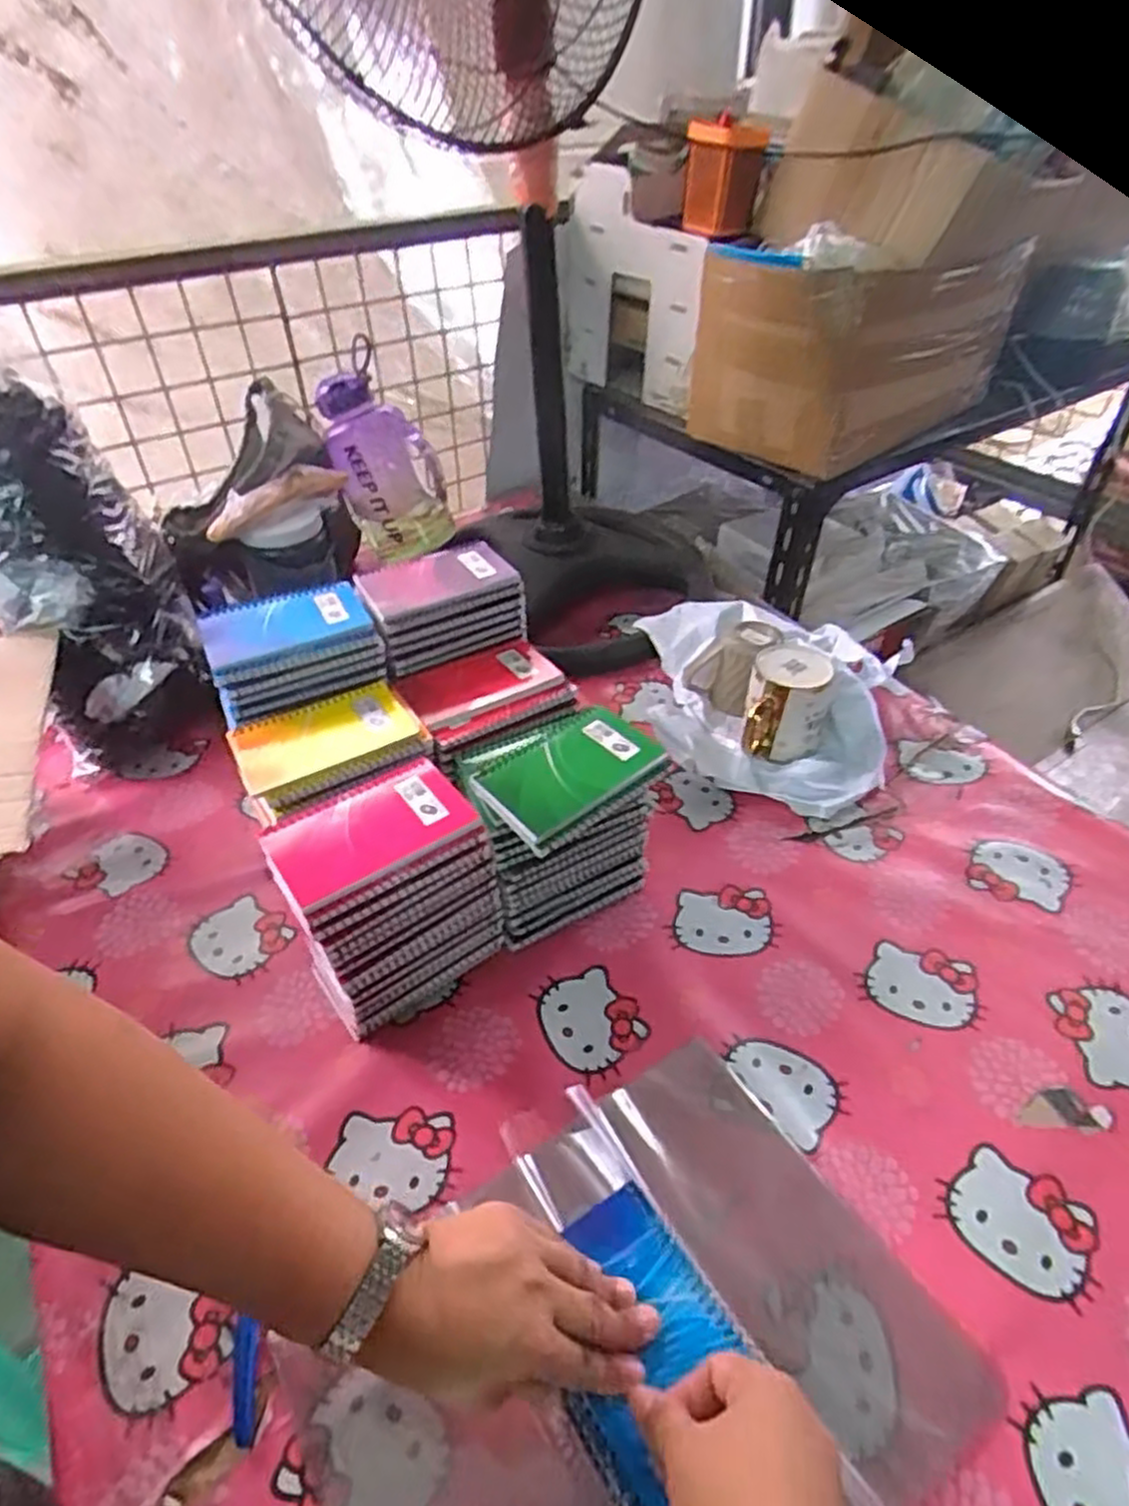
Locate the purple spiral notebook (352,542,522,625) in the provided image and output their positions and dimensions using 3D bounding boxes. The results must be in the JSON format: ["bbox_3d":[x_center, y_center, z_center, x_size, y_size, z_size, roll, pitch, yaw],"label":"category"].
[{"bbox_3d":[-0.120,-0.161,0.718,0.135,0.018,0.090,-17,44,-18],"label":"purple spiral notebook"}]

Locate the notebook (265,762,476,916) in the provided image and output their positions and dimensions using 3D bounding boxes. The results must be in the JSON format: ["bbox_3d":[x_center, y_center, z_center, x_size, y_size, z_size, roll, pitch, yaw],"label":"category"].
[{"bbox_3d":[-0.137,0.051,0.545,0.131,0.010,0.087,-26,48,-26],"label":"notebook"}]

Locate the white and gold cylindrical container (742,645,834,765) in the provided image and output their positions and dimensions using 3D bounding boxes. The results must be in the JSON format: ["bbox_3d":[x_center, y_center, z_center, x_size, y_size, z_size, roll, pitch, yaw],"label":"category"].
[{"bbox_3d":[0.228,-0.053,0.799,0.076,0.088,0.087,8,43,10],"label":"white and gold cylindrical container"}]

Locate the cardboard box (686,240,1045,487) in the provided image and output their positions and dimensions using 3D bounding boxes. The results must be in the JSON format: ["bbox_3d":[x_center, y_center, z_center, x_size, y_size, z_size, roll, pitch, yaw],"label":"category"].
[{"bbox_3d":[0.363,-0.525,1.005,0.400,0.216,0.252,-27,48,-26],"label":"cardboard box"}]

